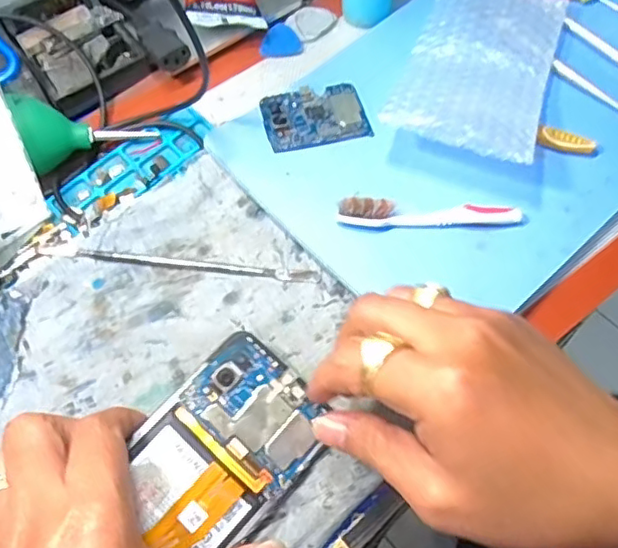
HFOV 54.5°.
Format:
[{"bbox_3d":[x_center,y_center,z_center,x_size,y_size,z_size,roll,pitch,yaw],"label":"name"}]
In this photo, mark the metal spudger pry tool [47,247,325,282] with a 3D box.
[{"bbox_3d":[-0.075,-0.006,0.351,0.162,0.004,0.007,5,64,4],"label":"metal spudger pry tool"}]

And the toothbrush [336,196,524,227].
[{"bbox_3d":[0.070,-0.036,0.349,0.105,0.018,0.014,-1,62,1],"label":"toothbrush"}]

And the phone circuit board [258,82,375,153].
[{"bbox_3d":[0.003,-0.103,0.389,0.066,0.004,0.047,-13,62,-5],"label":"phone circuit board"}]

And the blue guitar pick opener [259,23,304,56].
[{"bbox_3d":[-0.018,-0.165,0.429,0.030,0.004,0.029,-1,68,3],"label":"blue guitar pick opener"}]

